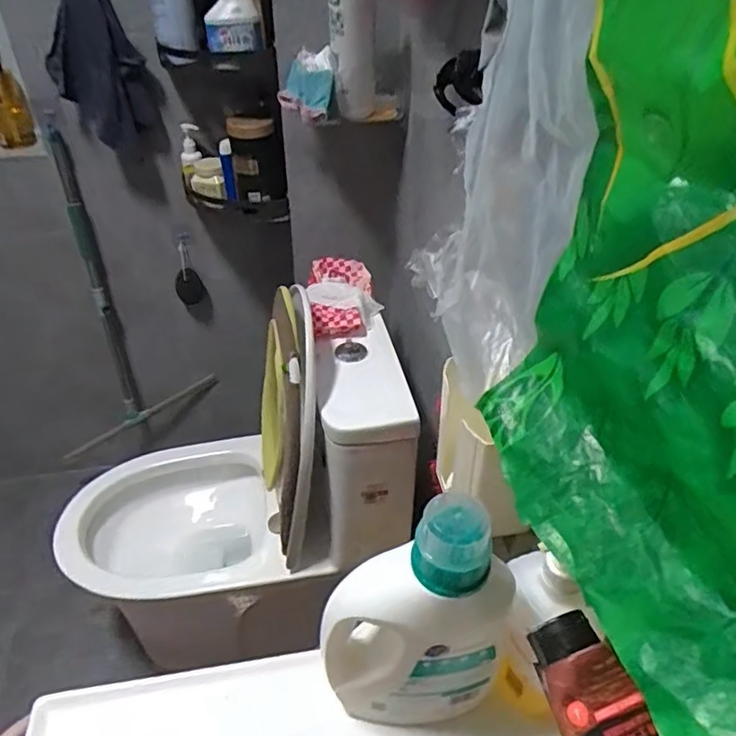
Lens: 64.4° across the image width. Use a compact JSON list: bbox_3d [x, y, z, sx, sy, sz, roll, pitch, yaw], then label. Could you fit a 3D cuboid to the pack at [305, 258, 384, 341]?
[{"bbox_3d":[-0.046,-0.128,1.085,0.128,0.062,0.197,-7,39,-8],"label":"pack"}]

